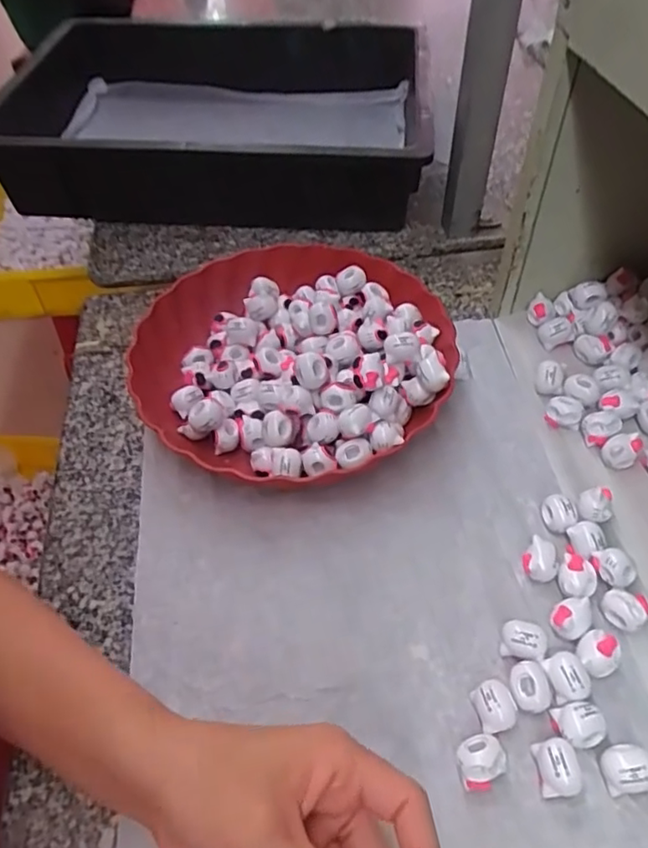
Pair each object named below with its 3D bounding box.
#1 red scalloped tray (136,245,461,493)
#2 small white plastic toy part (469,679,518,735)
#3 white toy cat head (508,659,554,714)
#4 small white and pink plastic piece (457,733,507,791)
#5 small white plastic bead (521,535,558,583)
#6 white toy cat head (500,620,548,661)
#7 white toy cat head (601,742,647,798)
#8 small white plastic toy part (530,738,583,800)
[{"bbox_3d":[-0.022,-0.055,0.473,0.243,0.058,0.236,27,57,21],"label":"red scalloped tray"},{"bbox_3d":[0.094,0.156,0.328,0.020,0.021,0.025,-8,52,-6],"label":"small white plastic toy part"},{"bbox_3d":[0.114,0.148,0.333,0.022,0.020,0.025,-11,52,-8],"label":"white toy cat head"},{"bbox_3d":[0.082,0.178,0.312,0.026,0.019,0.021,-34,58,-23],"label":"small white and pink plastic piece"},{"bbox_3d":[0.137,0.087,0.378,0.021,0.016,0.024,21,55,17],"label":"small white plastic bead"},{"bbox_3d":[0.117,0.128,0.348,0.024,0.019,0.019,16,53,13],"label":"white toy cat head"},{"bbox_3d":[0.156,0.179,0.308,0.024,0.021,0.021,-5,52,-3],"label":"white toy cat head"},{"bbox_3d":[0.122,0.179,0.310,0.022,0.017,0.025,-5,52,-3],"label":"small white plastic toy part"}]

